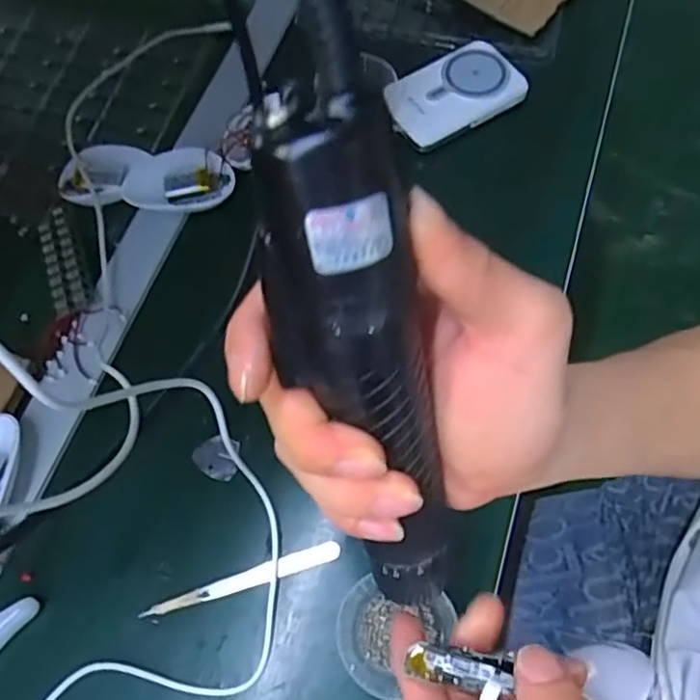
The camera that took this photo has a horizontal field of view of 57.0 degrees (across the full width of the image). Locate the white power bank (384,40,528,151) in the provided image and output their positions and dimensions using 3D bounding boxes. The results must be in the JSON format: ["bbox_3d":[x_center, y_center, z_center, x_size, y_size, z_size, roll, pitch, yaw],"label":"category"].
[{"bbox_3d":[0.087,-0.214,0.536,0.111,0.013,0.072,-31,76,-10],"label":"white power bank"}]

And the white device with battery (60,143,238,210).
[{"bbox_3d":[-0.136,-0.134,0.511,0.086,0.013,0.051,-3,80,1],"label":"white device with battery"}]

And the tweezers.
[{"bbox_3d":[-0.070,0.144,0.399,0.118,0.009,0.011,-17,65,-3],"label":"tweezers"}]

